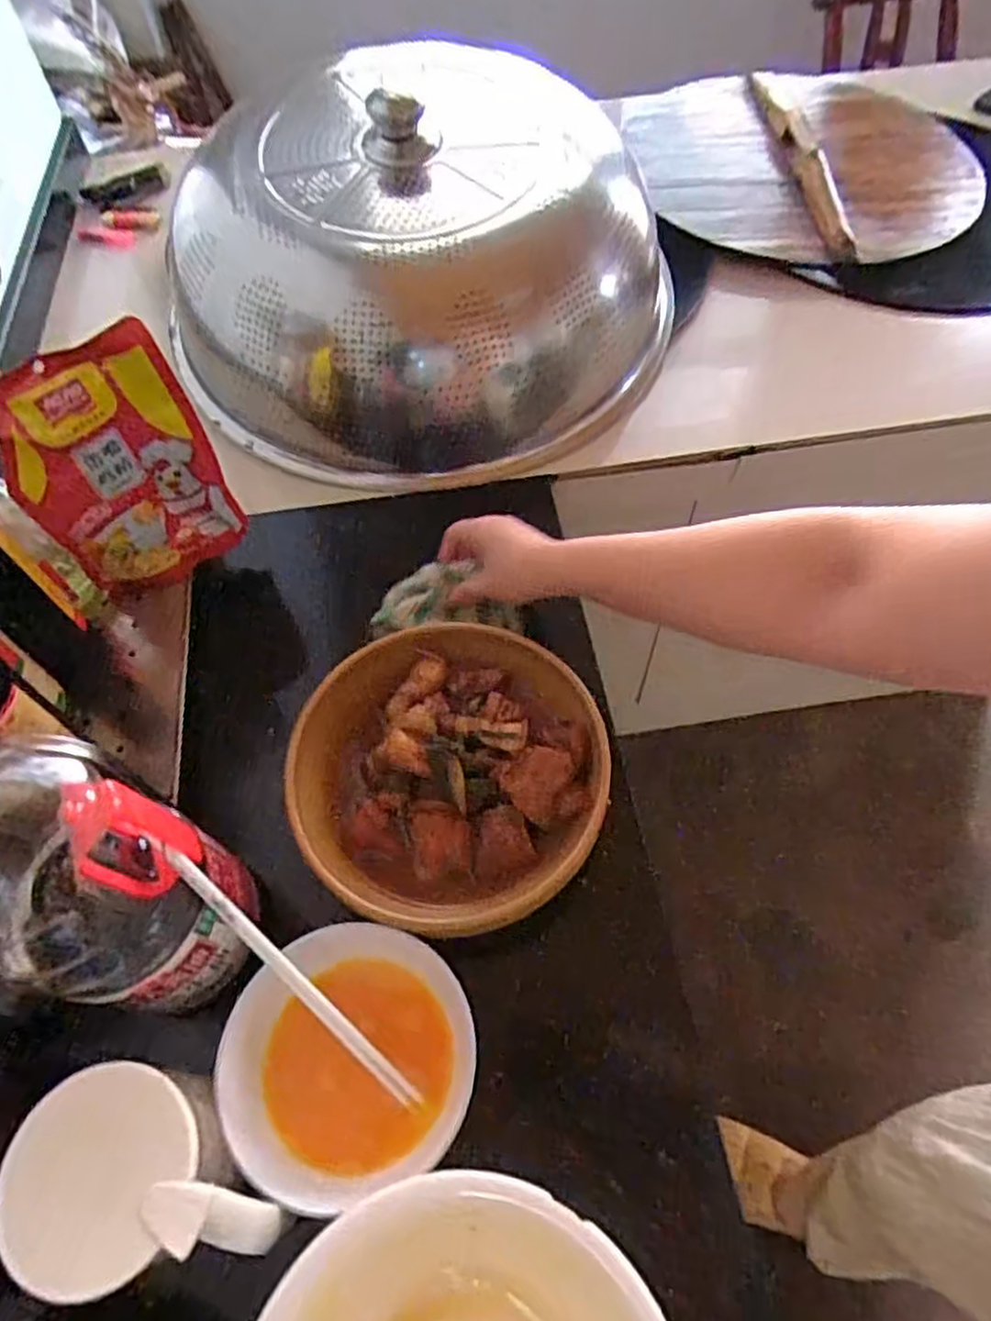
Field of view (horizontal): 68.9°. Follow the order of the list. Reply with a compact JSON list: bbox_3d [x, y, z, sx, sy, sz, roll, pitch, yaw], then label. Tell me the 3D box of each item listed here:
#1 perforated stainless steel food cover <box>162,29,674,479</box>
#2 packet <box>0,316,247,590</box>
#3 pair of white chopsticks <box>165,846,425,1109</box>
[{"bbox_3d":[-0.070,-0.442,0.790,0.488,0.229,0.563,34,66,20],"label":"perforated stainless steel food cover"},{"bbox_3d":[-0.294,-0.144,0.571,0.134,0.205,0.035,-37,65,-18],"label":"packet"},{"bbox_3d":[-0.115,0.188,0.420,0.012,0.012,0.214,-43,103,-21],"label":"pair of white chopsticks"}]

